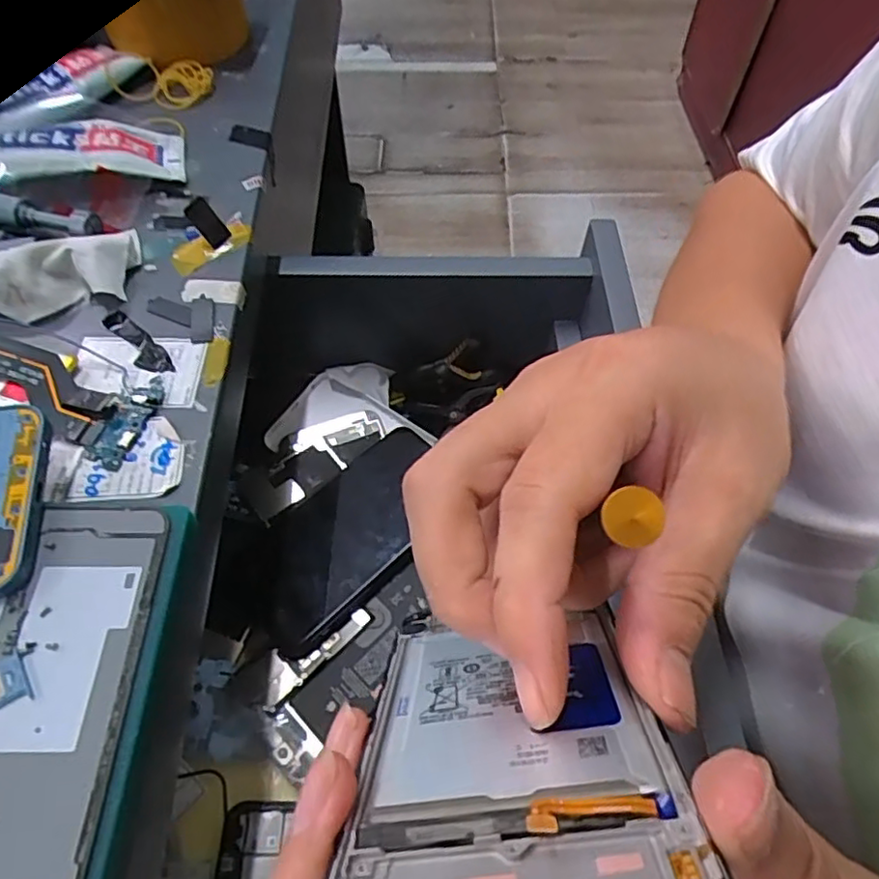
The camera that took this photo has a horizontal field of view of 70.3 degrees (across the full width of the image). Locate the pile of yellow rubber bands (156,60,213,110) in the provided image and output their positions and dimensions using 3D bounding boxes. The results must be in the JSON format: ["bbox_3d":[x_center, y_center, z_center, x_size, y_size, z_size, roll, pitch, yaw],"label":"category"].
[{"bbox_3d":[-0.176,-0.241,0.420,0.033,0.016,0.037,39,65,21],"label":"pile of yellow rubber bands"}]

